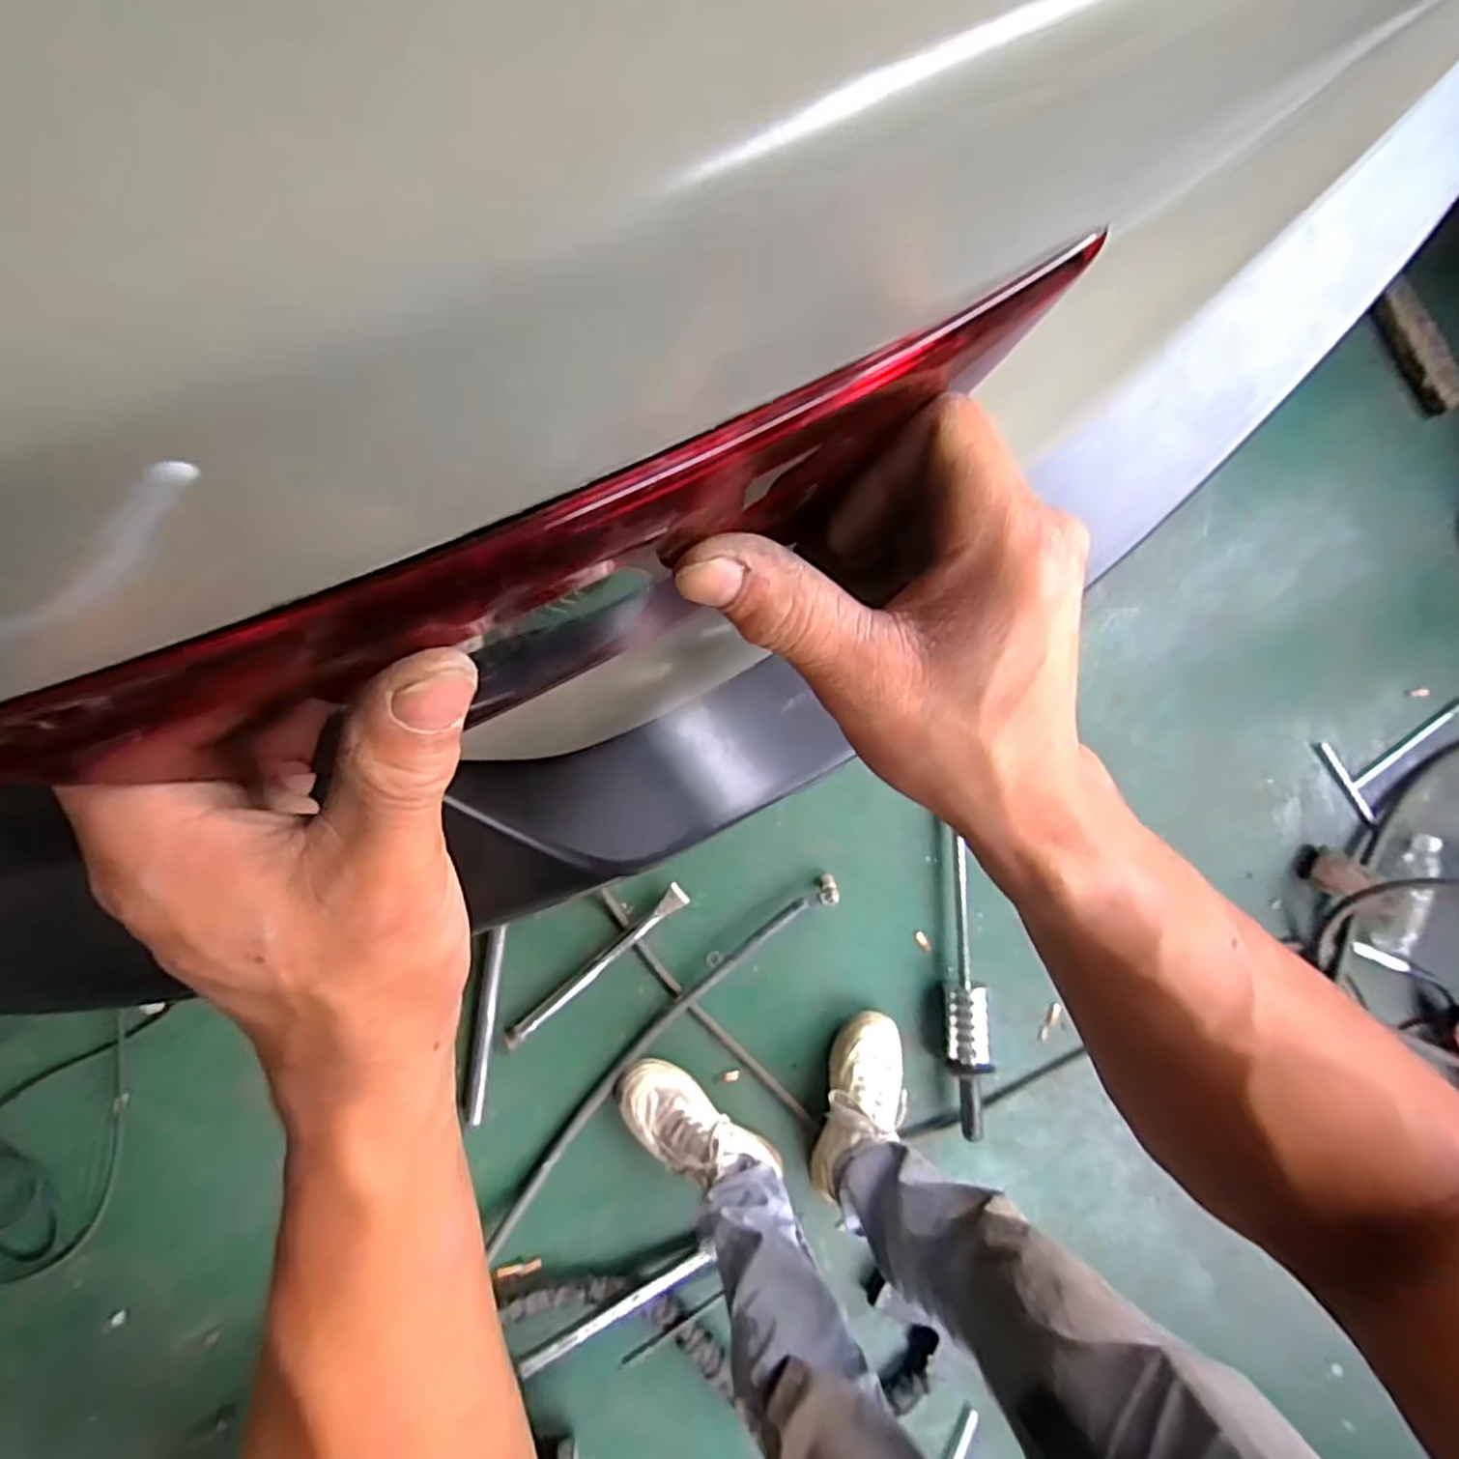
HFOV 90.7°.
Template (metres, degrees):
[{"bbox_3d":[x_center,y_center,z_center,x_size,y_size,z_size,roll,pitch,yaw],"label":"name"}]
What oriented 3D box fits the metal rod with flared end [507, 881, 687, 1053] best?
[{"bbox_3d":[-0.190,0.338,1.035,0.318,0.029,0.031,-39,90,-9],"label":"metal rod with flared end"}]

